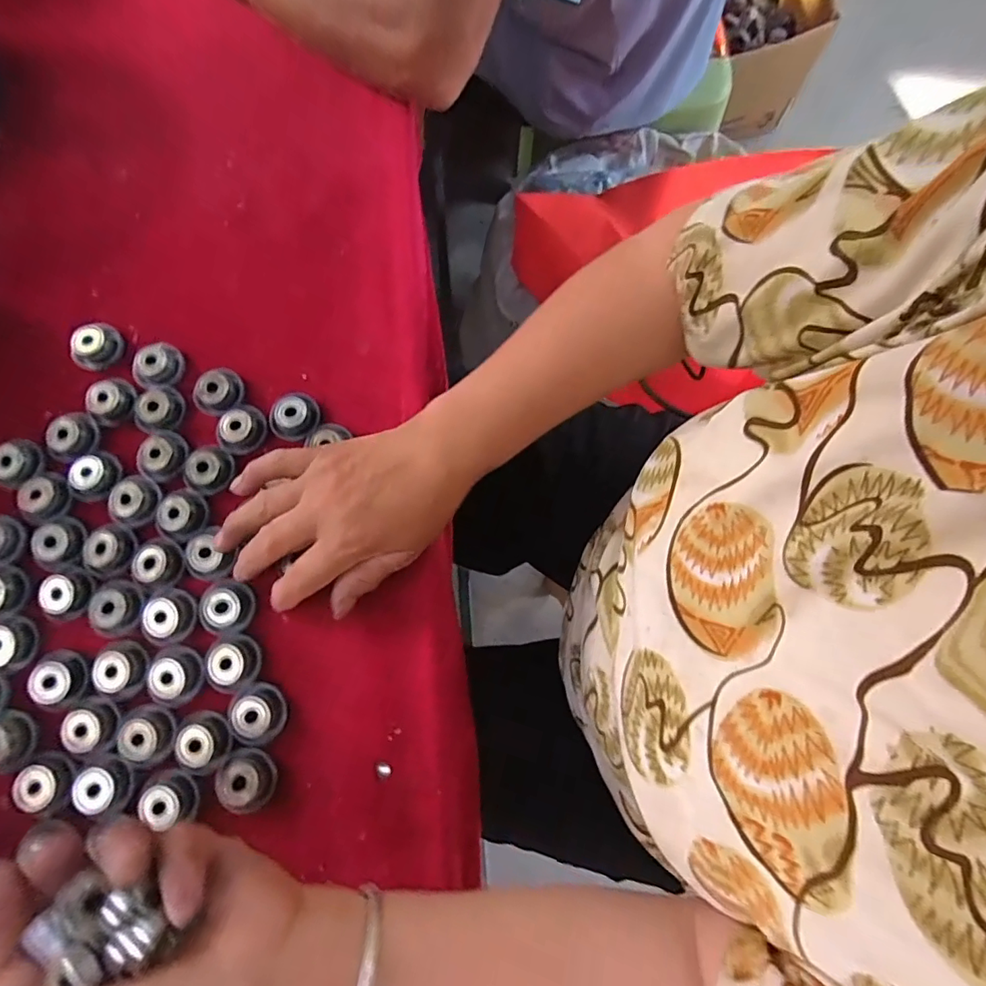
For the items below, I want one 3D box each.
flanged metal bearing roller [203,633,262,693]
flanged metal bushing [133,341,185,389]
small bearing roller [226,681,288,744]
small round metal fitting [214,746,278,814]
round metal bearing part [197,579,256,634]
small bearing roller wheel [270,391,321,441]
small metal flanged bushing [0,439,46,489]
[{"bbox_3d":[-0.159,0.103,0.311,0.029,0.011,0.031,0,77,0],"label":"flanged metal bearing roller"},{"bbox_3d":[-0.238,-0.091,0.360,0.030,0.013,0.032,0,77,0],"label":"flanged metal bushing"},{"bbox_3d":[-0.141,0.132,0.304,0.031,0.010,0.033,0,77,0],"label":"small bearing roller"},{"bbox_3d":[-0.145,0.167,0.295,0.032,0.015,0.034,0,77,0],"label":"small round metal fitting"},{"bbox_3d":[-0.167,0.072,0.318,0.030,0.008,0.032,0,77,0],"label":"round metal bearing part"},{"bbox_3d":[-0.136,-0.052,0.350,0.035,0.013,0.033,0,77,0],"label":"small bearing roller wheel"},{"bbox_3d":[-0.320,-0.020,0.341,0.029,0.014,0.025,-43,81,-9],"label":"small metal flanged bushing"}]

